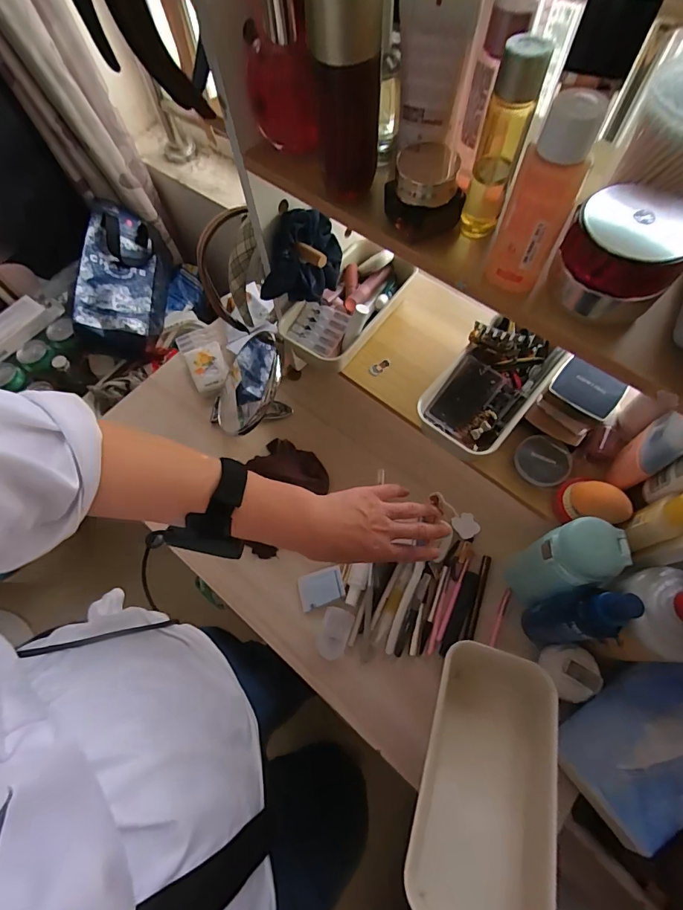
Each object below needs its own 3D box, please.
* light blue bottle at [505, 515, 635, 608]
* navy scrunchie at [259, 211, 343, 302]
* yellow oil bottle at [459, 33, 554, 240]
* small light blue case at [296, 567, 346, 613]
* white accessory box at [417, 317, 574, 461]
[{"bbox_3d":[0.223,0.113,0.445,0.066,0.175,0.062,-31,69,-11],"label":"light blue bottle"},{"bbox_3d":[-0.044,-0.218,0.476,0.044,0.094,0.105,30,71,14],"label":"navy scrunchie"},{"bbox_3d":[0.103,-0.199,0.276,0.027,0.108,0.026,14,68,8],"label":"yellow oil bottle"},{"bbox_3d":[-0.025,0.165,0.520,0.055,0.004,0.040,-17,67,-5],"label":"small light blue case"},{"bbox_3d":[0.172,-0.080,0.484,0.106,0.052,0.177,33,72,15],"label":"white accessory box"}]

